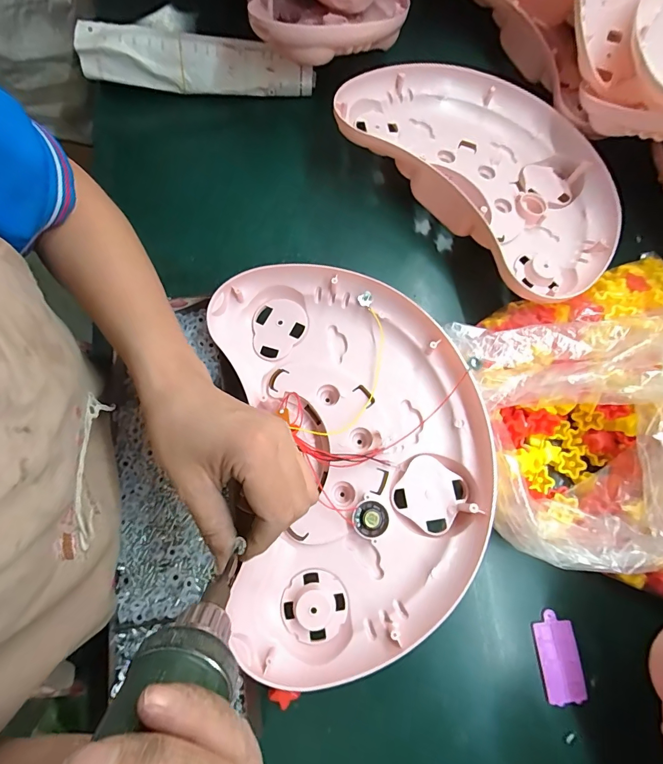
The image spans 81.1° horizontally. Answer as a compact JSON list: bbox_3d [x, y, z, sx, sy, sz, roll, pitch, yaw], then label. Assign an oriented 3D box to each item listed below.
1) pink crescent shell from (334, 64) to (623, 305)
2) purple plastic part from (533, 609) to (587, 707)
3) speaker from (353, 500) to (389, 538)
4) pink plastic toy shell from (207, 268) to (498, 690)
[{"bbox_3d":[0.177,-0.246,0.454,0.219,0.082,0.336,-42,79,-13],"label":"pink crescent shell"},{"bbox_3d":[0.200,0.240,0.339,0.034,0.004,0.068,-2,73,-3],"label":"purple plastic part"},{"bbox_3d":[0.033,0.112,0.318,0.028,0.007,0.028,18,71,5],"label":"speaker"},{"bbox_3d":[0.019,0.057,0.355,0.223,0.071,0.330,-5,74,-4],"label":"pink plastic toy shell"}]

